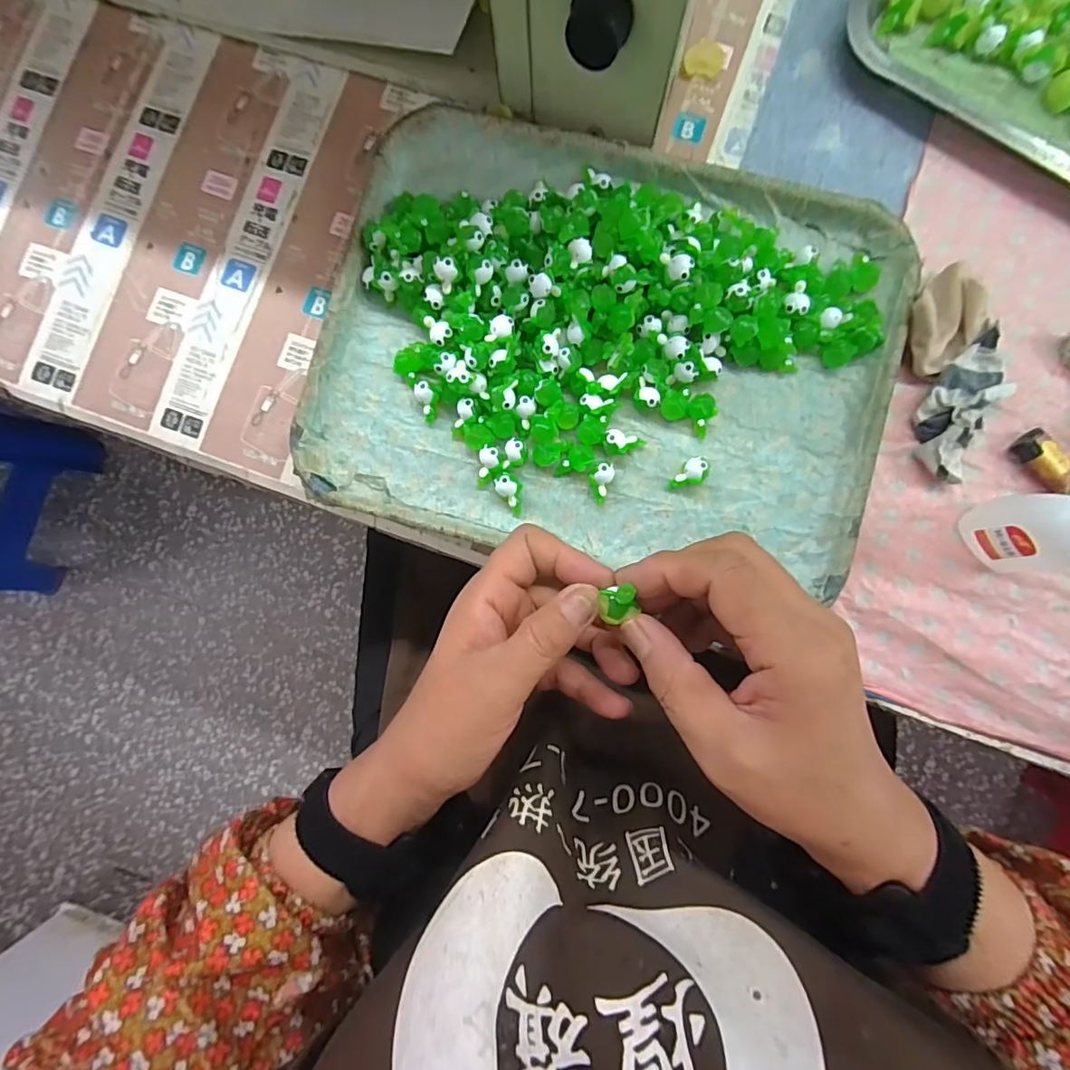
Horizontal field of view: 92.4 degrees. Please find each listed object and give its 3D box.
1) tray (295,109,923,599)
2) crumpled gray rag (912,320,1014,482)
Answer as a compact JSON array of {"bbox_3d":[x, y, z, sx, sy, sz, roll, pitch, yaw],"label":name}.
[{"bbox_3d":[0.040,-0.117,0.317,0.345,0.036,0.269,10,89,4],"label":"tray"},{"bbox_3d":[0.254,-0.080,0.306,0.036,0.025,0.088,23,90,4],"label":"crumpled gray rag"}]

